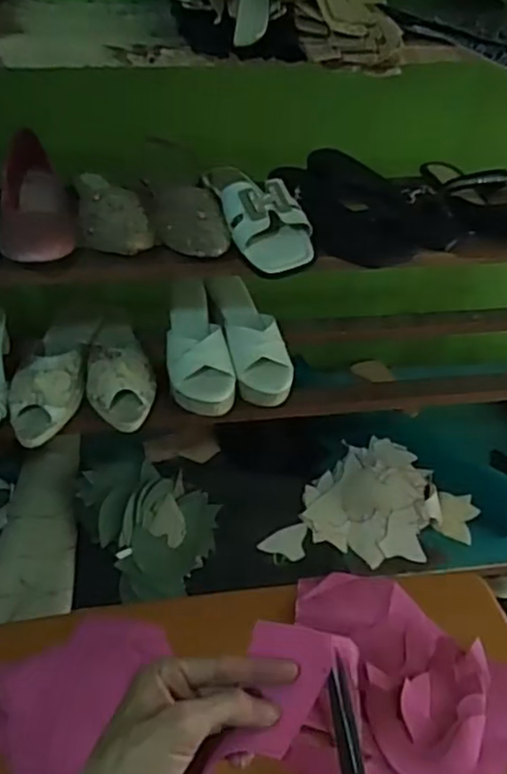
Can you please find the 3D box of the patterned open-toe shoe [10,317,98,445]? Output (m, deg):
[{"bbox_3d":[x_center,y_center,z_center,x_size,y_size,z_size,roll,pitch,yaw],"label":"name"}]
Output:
[{"bbox_3d":[-0.262,-0.038,0.900,0.084,0.065,0.252,5,43,2],"label":"patterned open-toe shoe"}]

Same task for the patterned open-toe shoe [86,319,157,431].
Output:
[{"bbox_3d":[-0.185,-0.037,0.916,0.084,0.065,0.216,-9,45,-12],"label":"patterned open-toe shoe"}]

